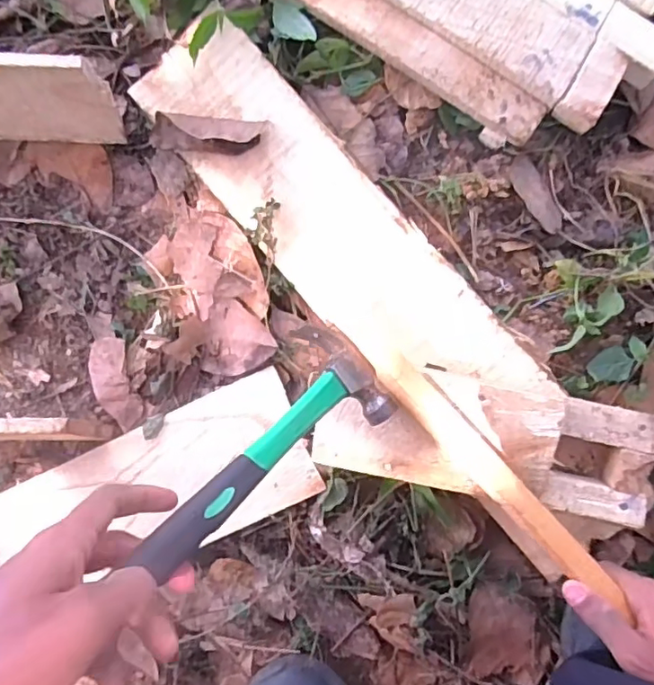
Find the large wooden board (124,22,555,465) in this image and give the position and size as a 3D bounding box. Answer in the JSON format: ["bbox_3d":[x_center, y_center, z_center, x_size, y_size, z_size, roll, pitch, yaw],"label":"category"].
[{"bbox_3d":[0.020,-0.086,0.525,0.114,0.014,0.490,-41,85,1],"label":"large wooden board"}]

